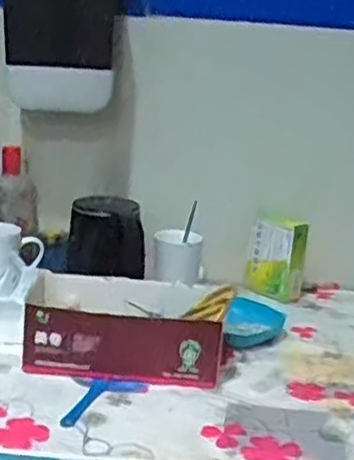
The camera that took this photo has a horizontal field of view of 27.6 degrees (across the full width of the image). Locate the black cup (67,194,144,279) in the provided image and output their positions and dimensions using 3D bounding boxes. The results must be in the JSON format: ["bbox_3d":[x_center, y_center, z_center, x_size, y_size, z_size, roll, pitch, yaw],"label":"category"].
[{"bbox_3d":[-0.113,0.001,1.155,0.120,0.106,0.111,3,16,-7],"label":"black cup"}]

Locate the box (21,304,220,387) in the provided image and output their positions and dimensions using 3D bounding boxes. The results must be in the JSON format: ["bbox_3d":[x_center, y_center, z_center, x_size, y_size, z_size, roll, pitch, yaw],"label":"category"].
[{"bbox_3d":[-0.073,0.153,0.934,0.250,0.090,0.034,4,16,-3],"label":"box"}]

